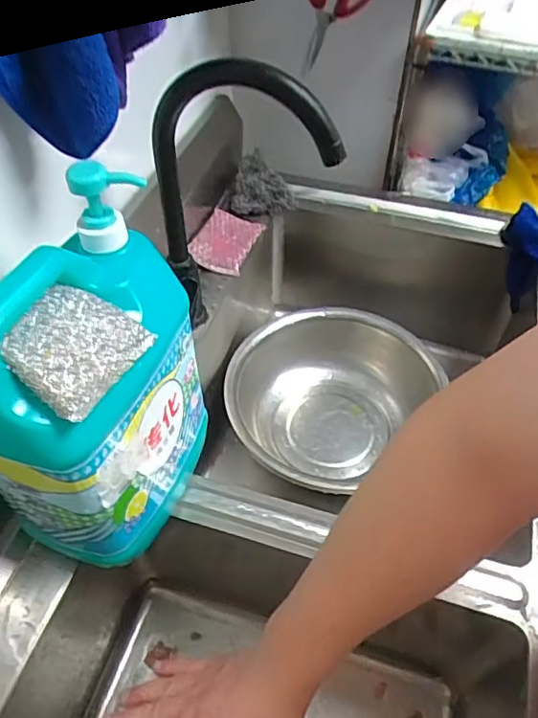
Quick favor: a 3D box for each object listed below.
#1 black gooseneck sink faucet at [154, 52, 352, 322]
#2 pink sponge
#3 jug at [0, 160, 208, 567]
[{"bbox_3d":[-0.025,-0.153,0.608,0.190,0.311,0.031,8,50,7],"label":"black gooseneck sink faucet"},{"bbox_3d":[-0.063,-0.181,0.860,0.084,0.027,0.130,14,50,11],"label":"pink sponge"},{"bbox_3d":[-0.133,0.036,0.479,0.103,0.286,0.183,15,51,12],"label":"jug"}]

